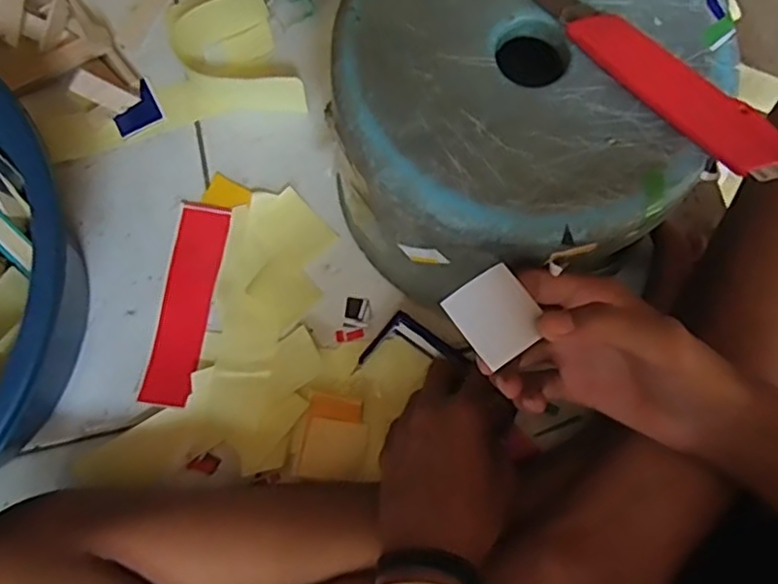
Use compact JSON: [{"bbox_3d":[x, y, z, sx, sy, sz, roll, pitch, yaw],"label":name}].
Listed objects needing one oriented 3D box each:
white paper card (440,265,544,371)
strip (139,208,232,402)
[{"bbox_3d":[0.053,0.011,0.322,0.039,0.004,0.042,-31,72,-16],"label":"white paper card"},{"bbox_3d":[-0.157,0.008,0.502,0.041,0.006,0.156,7,77,8],"label":"strip"}]

